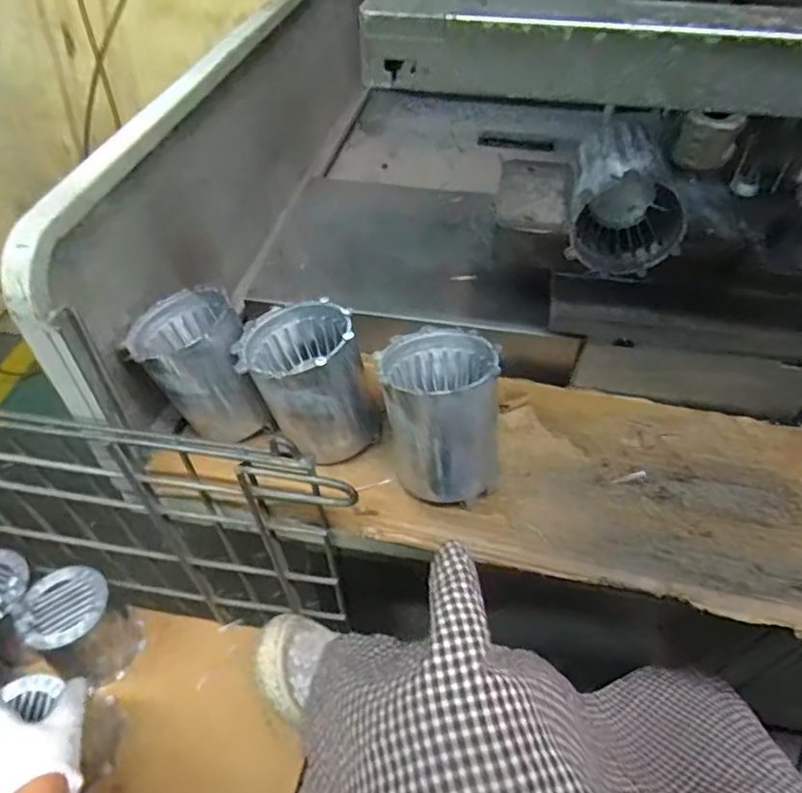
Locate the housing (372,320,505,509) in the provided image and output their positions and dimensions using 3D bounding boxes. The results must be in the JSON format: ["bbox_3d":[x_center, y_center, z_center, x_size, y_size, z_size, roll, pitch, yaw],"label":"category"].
[{"bbox_3d":[0.031,0.014,0.487,0.096,0.115,0.111,-5,49,-5],"label":"housing"}]

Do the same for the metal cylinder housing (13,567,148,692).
[{"bbox_3d":[-0.351,0.256,0.654,0.094,0.115,0.090,0,48,0],"label":"metal cylinder housing"}]

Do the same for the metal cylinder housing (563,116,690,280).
[{"bbox_3d":[0.201,-0.175,0.532,0.096,0.097,0.090,8,49,6],"label":"metal cylinder housing"}]

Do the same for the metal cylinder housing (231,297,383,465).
[{"bbox_3d":[-0.081,-0.010,0.508,0.096,0.103,0.108,-28,54,-23],"label":"metal cylinder housing"}]

